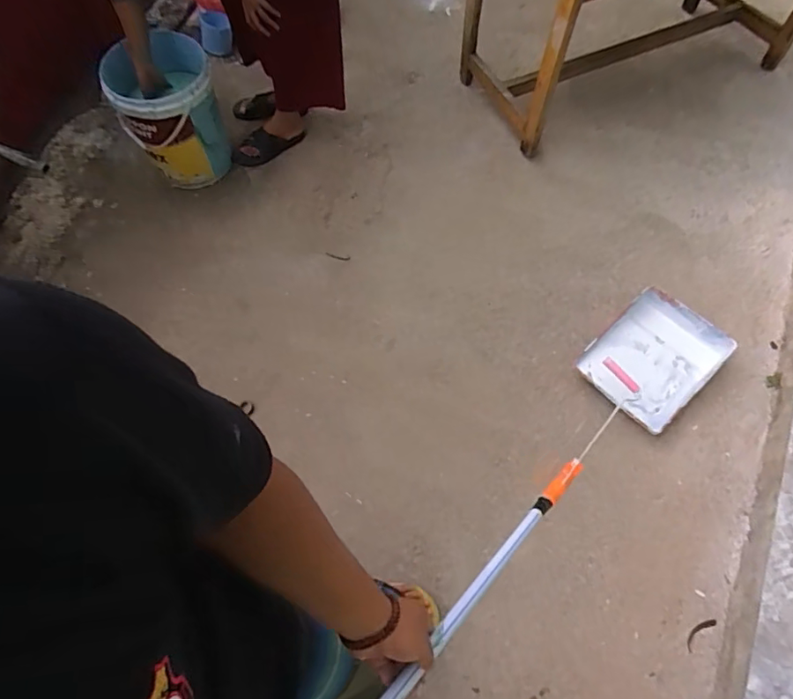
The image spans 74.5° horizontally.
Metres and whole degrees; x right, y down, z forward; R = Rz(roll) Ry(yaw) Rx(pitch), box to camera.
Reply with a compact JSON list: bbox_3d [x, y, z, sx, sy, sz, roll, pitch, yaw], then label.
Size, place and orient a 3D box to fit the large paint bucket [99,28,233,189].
[{"bbox_3d":[-0.706,-0.754,1.687,0.303,0.389,0.317,0,63,1],"label":"large paint bucket"}]

